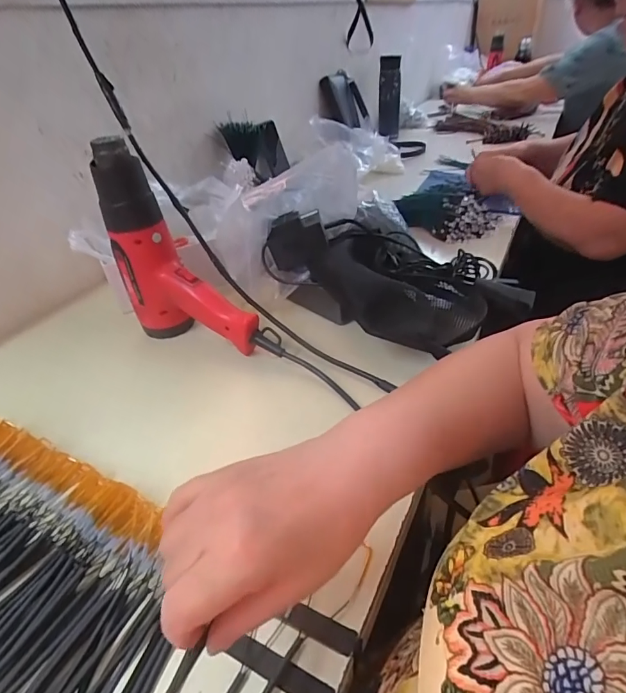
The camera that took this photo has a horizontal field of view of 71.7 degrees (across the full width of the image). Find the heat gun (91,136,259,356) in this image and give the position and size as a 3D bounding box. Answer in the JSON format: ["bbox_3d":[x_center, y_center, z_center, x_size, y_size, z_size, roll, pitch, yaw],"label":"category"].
[{"bbox_3d":[-0.157,-0.096,0.495,0.175,0.222,0.065,25,45,32],"label":"heat gun"}]

